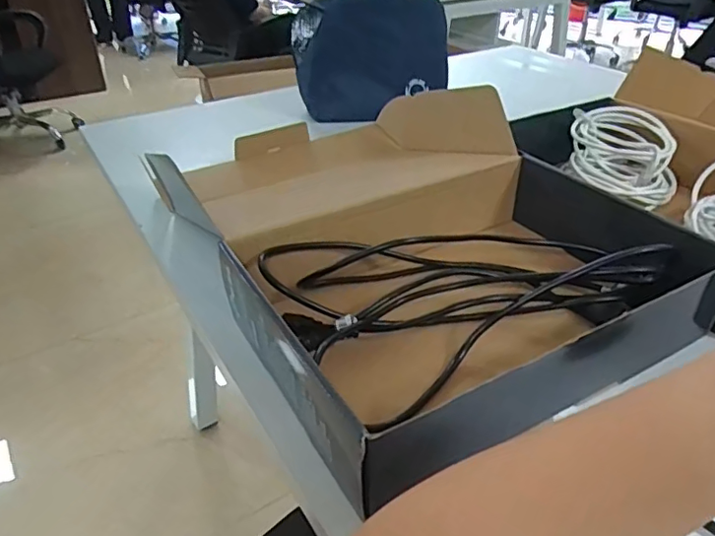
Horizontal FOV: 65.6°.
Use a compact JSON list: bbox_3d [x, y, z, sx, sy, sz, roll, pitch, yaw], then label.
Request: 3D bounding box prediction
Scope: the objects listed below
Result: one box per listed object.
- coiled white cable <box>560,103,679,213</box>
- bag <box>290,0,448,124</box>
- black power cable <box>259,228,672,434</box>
[{"bbox_3d":[0.318,-0.136,0.668,0.127,0.071,0.128,19,39,26],"label":"coiled white cable"},{"bbox_3d":[0.016,-0.354,0.914,0.221,0.175,0.148,-7,35,-10],"label":"bag"},{"bbox_3d":[0.082,0.007,0.487,0.302,0.071,0.174,-16,37,-21],"label":"black power cable"}]

